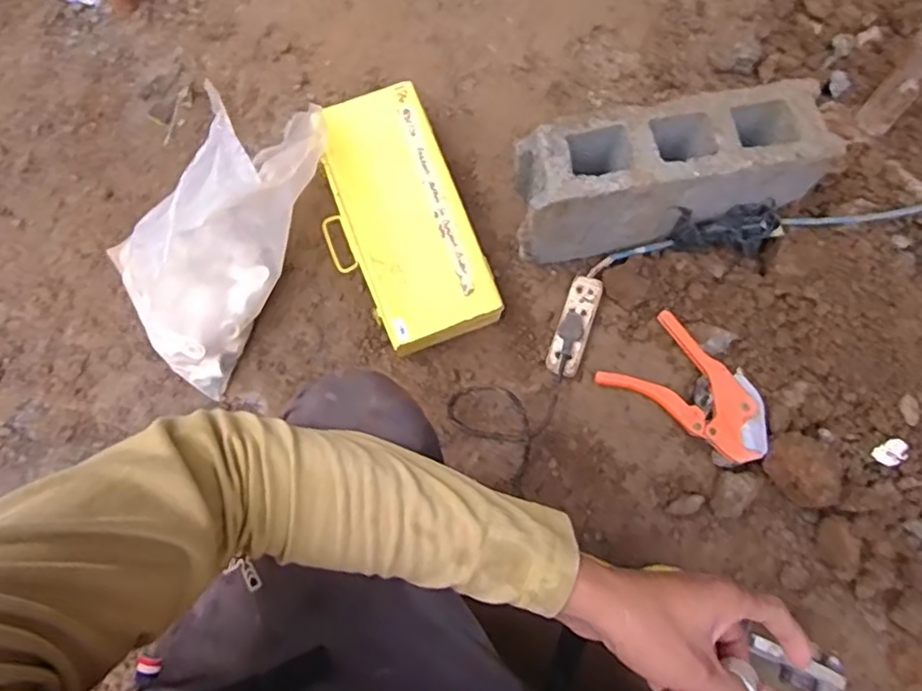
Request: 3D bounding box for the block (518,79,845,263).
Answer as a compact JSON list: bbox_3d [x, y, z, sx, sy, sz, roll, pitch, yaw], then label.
[{"bbox_3d":[0.274,-0.225,0.876,0.391,0.178,0.119,-9,67,-3],"label":"block"}]

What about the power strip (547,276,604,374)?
[{"bbox_3d":[0.159,-0.030,0.890,0.046,0.026,0.145,16,76,21],"label":"power strip"}]

